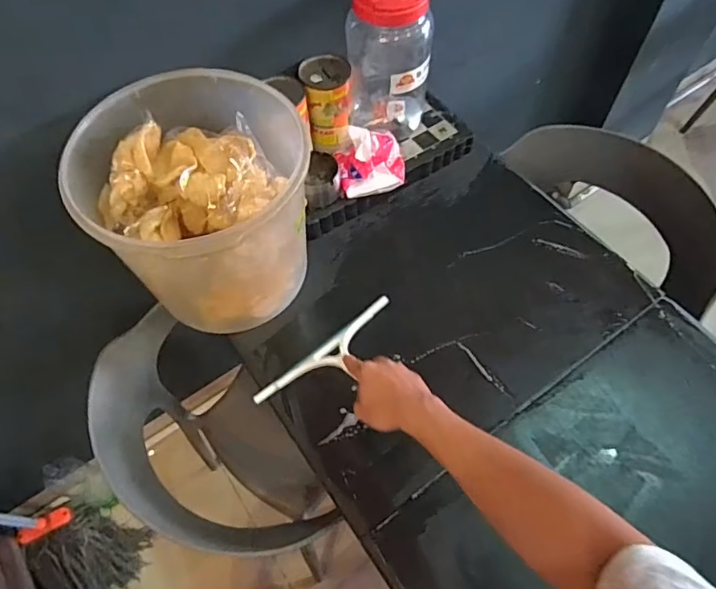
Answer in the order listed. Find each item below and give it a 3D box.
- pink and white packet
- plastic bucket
[{"bbox_3d":[0.022,-0.228,0.872,0.109,0.069,0.101,-5,61,0],"label":"pink and white packet"},{"bbox_3d":[-0.209,-0.121,0.738,0.279,0.255,0.305,-1,61,2],"label":"plastic bucket"}]

